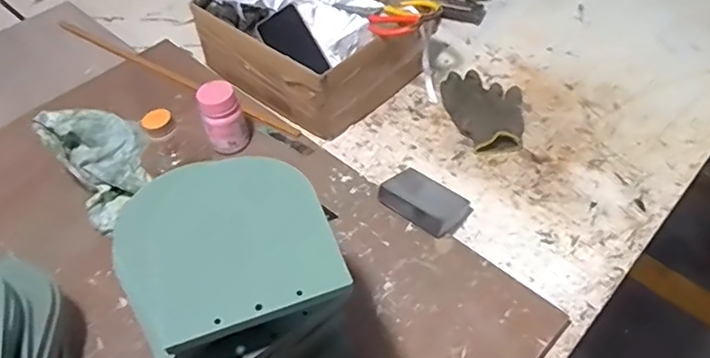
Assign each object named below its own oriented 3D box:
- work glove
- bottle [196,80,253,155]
[{"bbox_3d":[0.198,-0.108,0.842,0.115,0.028,0.171,-1,49,3],"label":"work glove"},{"bbox_3d":[-0.186,-0.086,0.785,0.060,0.089,0.057,-16,50,-10],"label":"bottle"}]

